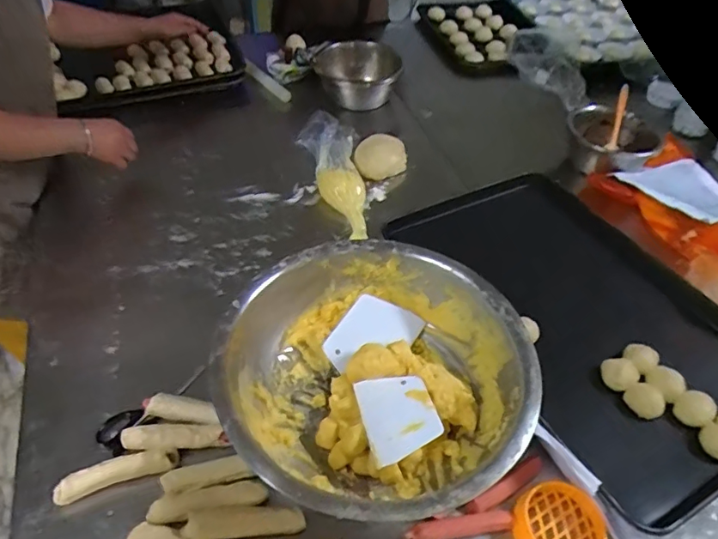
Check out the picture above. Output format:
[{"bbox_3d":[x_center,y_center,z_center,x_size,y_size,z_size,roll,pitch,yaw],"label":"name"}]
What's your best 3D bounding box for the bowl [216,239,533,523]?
[{"bbox_3d":[0.019,0.128,0.658,0.376,0.093,0.376,3,48,-3],"label":"bowl"}]

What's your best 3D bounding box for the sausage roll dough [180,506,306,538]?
[{"bbox_3d":[-0.125,0.276,0.560,0.125,0.020,0.031,-4,49,-9],"label":"sausage roll dough"}]

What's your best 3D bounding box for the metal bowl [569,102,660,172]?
[{"bbox_3d":[0.538,-0.278,1.086,0.180,0.062,0.180,21,49,15],"label":"metal bowl"}]

